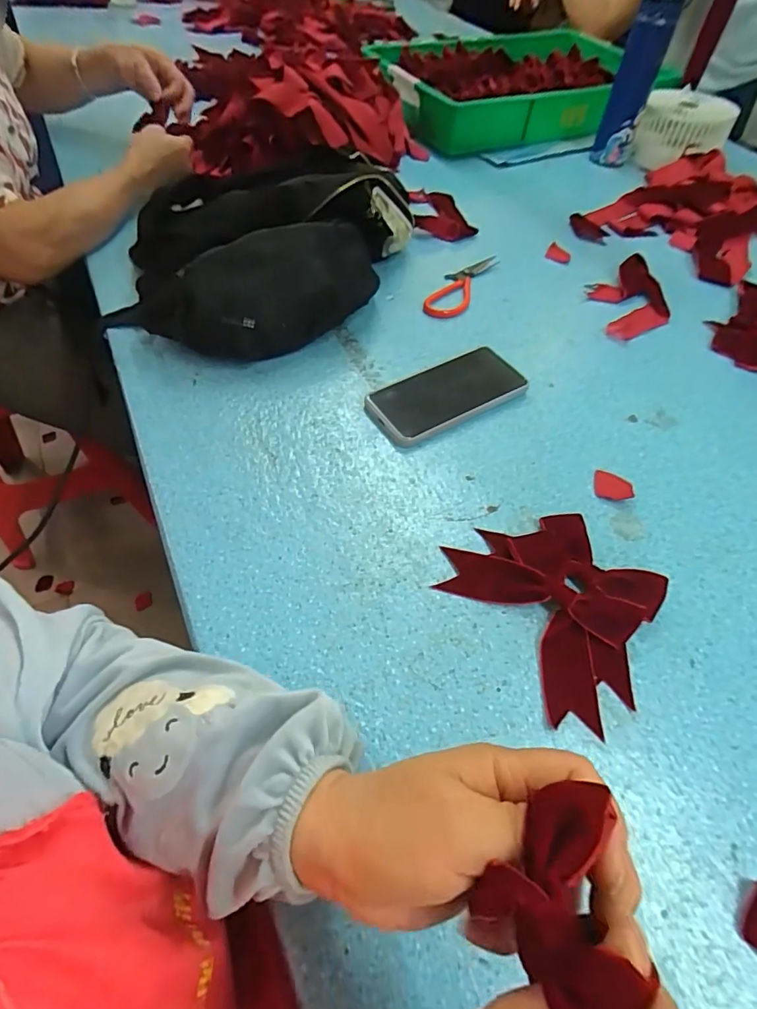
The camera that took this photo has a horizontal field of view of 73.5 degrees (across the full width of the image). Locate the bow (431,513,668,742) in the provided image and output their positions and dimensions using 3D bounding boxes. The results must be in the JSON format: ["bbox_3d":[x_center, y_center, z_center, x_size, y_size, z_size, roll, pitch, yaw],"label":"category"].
[{"bbox_3d":[0.142,0.071,0.392,0.129,0.022,0.157,-29,60,-21],"label":"bow"}]

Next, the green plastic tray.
[{"bbox_3d":[0.278,-0.840,1.025,0.553,0.094,0.355,-22,58,-17],"label":"green plastic tray"}]

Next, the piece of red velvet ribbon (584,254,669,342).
[{"bbox_3d":[0.326,-0.270,0.656,0.098,0.021,0.149,-3,54,-4],"label":"piece of red velvet ribbon"}]

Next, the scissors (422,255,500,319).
[{"bbox_3d":[0.109,-0.291,0.668,0.049,0.006,0.159,25,57,15],"label":"scissors"}]

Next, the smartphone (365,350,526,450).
[{"bbox_3d":[0.072,-0.117,0.534,0.167,0.016,0.078,-26,59,-19],"label":"smartphone"}]

